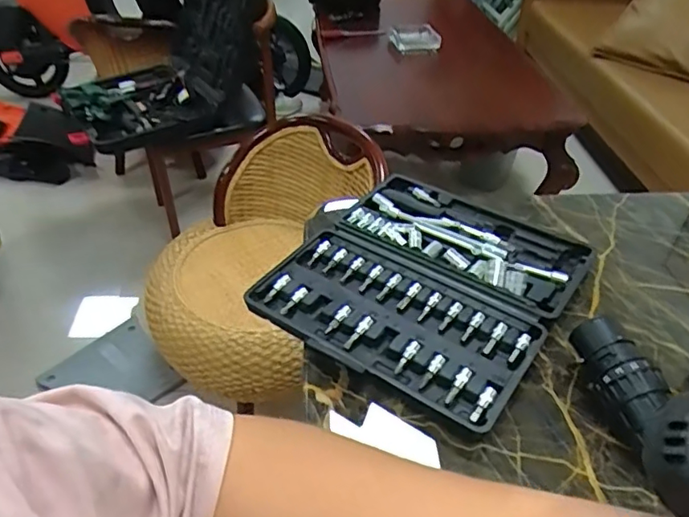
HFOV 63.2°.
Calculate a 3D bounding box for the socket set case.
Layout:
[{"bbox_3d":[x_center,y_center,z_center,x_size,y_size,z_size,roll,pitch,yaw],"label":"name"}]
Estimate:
[{"bbox_3d":[0.076,0.018,0.506,0.223,0.028,0.261,25,44,27],"label":"socket set case"}]

